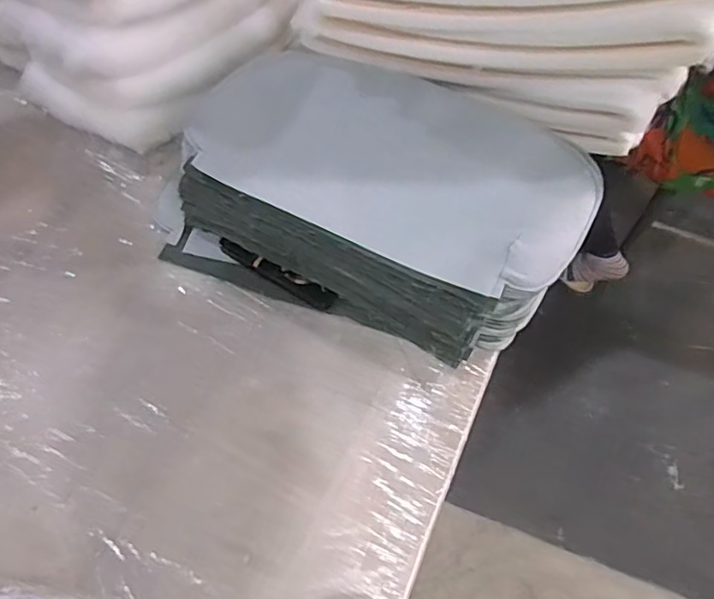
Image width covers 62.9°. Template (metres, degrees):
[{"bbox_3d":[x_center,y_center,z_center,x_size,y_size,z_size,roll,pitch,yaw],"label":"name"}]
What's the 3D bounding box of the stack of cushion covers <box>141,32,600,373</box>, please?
[{"bbox_3d":[0.020,-0.130,0.722,0.488,0.113,0.310,20,60,11],"label":"stack of cushion covers"}]

